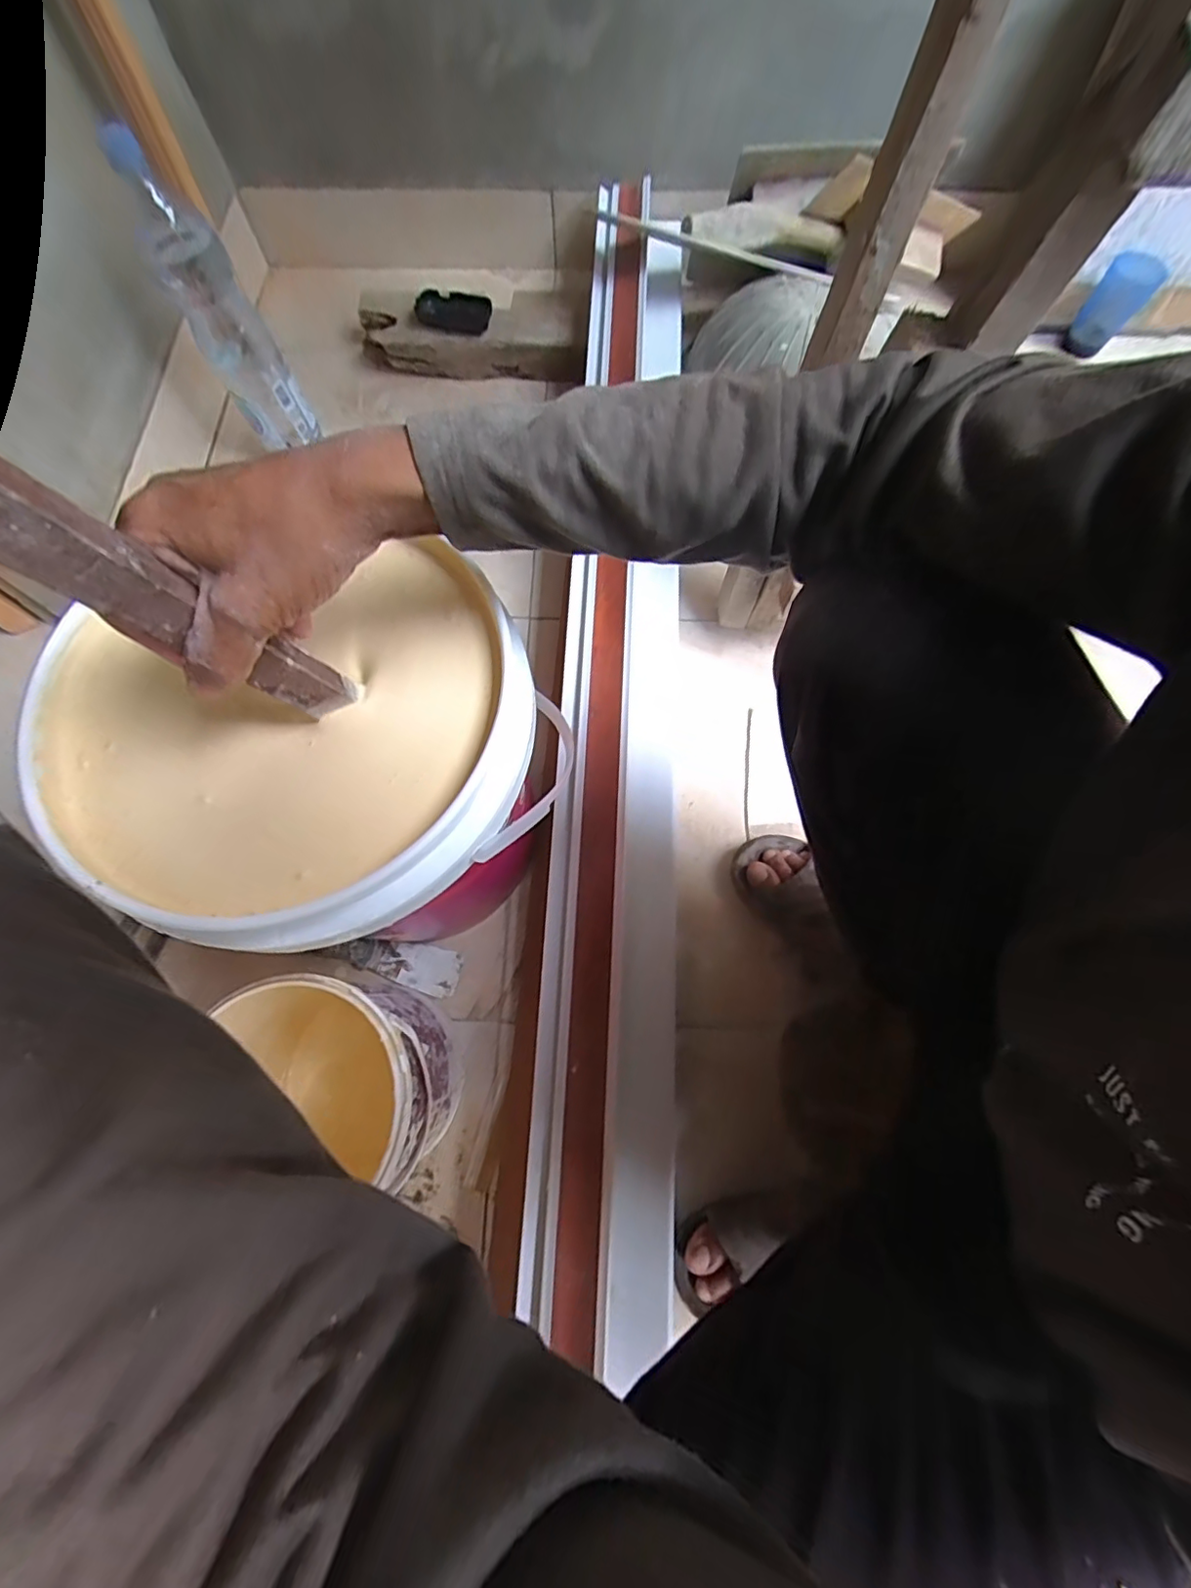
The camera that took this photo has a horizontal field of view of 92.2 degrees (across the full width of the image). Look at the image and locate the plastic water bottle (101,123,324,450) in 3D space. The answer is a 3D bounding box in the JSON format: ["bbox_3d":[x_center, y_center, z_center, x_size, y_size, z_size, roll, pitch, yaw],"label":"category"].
[{"bbox_3d":[-0.418,-0.528,0.664,0.082,0.283,0.083,-30,73,-10],"label":"plastic water bottle"}]

